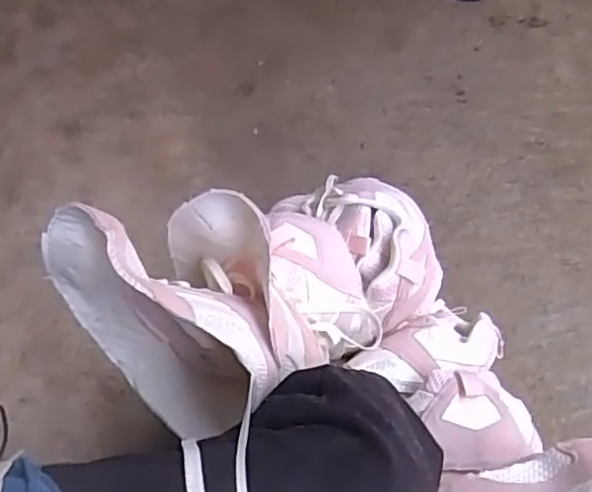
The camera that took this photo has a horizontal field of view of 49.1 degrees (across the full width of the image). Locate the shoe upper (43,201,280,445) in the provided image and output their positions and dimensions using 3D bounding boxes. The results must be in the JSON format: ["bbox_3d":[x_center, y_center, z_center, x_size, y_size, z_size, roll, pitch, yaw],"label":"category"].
[{"bbox_3d":[-0.103,0.064,0.510,0.197,0.167,0.076,32,64,18],"label":"shoe upper"}]

